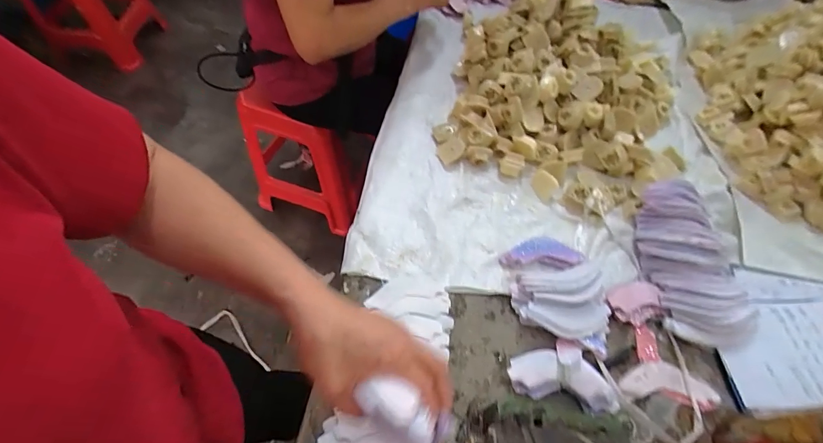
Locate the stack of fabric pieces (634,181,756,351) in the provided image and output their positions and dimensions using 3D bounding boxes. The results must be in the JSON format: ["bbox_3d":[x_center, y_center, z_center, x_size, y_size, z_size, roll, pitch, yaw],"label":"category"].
[{"bbox_3d":[0.418,0.048,0.572,0.137,0.043,0.260,9,59,5],"label":"stack of fabric pieces"}]

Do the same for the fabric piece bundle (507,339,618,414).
[{"bbox_3d":[0.192,0.191,0.490,0.124,0.031,0.076,10,60,6],"label":"fabric piece bundle"}]

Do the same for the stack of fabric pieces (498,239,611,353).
[{"bbox_3d":[0.209,0.096,0.538,0.129,0.048,0.175,-9,60,-6],"label":"stack of fabric pieces"}]

